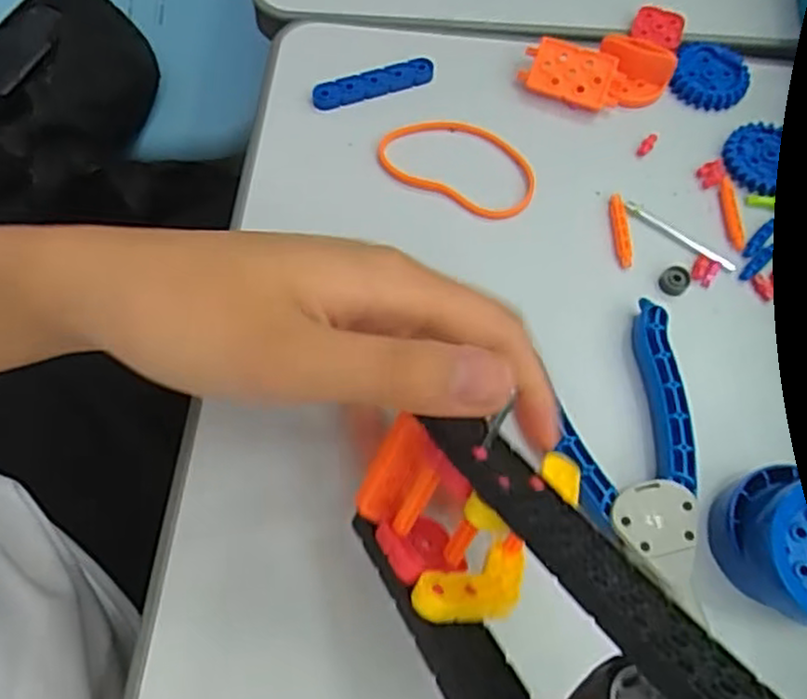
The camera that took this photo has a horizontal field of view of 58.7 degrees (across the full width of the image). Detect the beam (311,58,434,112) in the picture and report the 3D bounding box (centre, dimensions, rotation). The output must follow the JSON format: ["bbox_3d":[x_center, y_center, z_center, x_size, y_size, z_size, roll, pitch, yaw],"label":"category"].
[{"bbox_3d":[-0.015,-0.132,0.355,0.062,0.005,0.013,-21,69,-10],"label":"beam"}]

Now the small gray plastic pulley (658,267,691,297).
[{"bbox_3d":[0.119,-0.030,0.315,0.012,0.006,0.014,39,72,15],"label":"small gray plastic pulley"}]

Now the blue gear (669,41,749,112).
[{"bbox_3d":[0.156,-0.139,0.364,0.038,0.007,0.039,17,68,6],"label":"blue gear"}]

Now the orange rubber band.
[{"bbox_3d":[0.026,-0.089,0.337,0.075,0.006,0.045,24,68,9],"label":"orange rubber band"}]

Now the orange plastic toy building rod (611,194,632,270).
[{"bbox_3d":[0.098,-0.054,0.325,0.007,0.005,0.037,-1,67,-1],"label":"orange plastic toy building rod"}]

